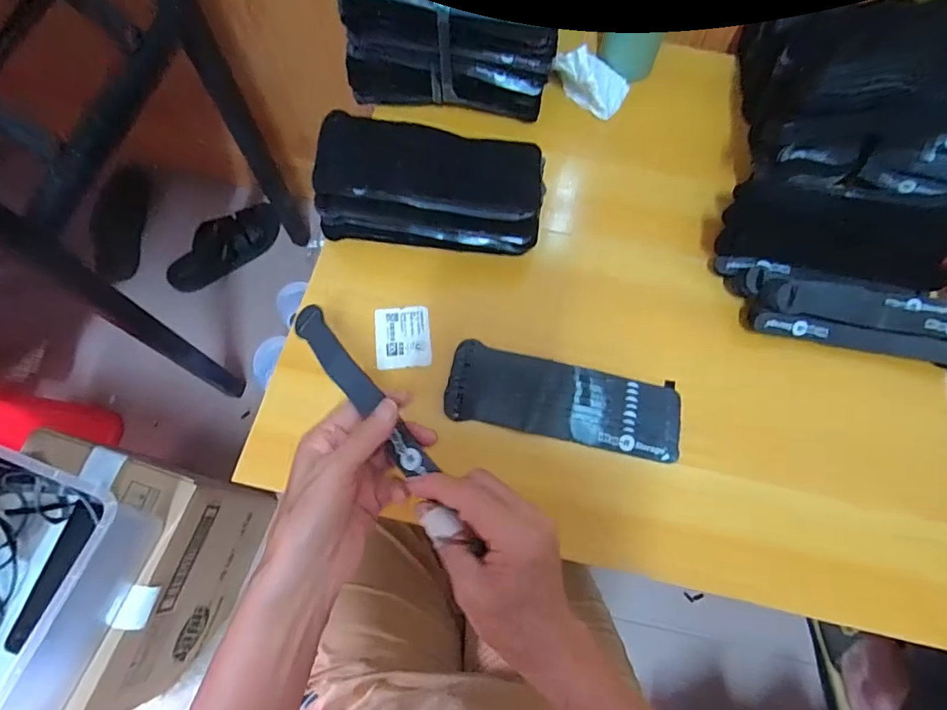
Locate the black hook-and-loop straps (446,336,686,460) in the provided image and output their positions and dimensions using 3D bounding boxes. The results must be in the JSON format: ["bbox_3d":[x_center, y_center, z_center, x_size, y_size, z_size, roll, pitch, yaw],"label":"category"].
[{"bbox_3d":[0.078,0.039,0.424,0.198,0.013,0.067,11,71,3],"label":"black hook-and-loop straps"}]

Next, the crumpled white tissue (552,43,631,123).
[{"bbox_3d":[0.130,-0.303,0.525,0.073,0.058,0.063,28,73,9],"label":"crumpled white tissue"}]

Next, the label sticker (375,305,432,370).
[{"bbox_3d":[-0.064,-0.016,0.447,0.049,0.004,0.058,-5,71,-3],"label":"label sticker"}]

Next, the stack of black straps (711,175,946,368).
[{"bbox_3d":[0.346,-0.085,0.445,0.221,0.072,0.162,12,71,3],"label":"stack of black straps"}]

